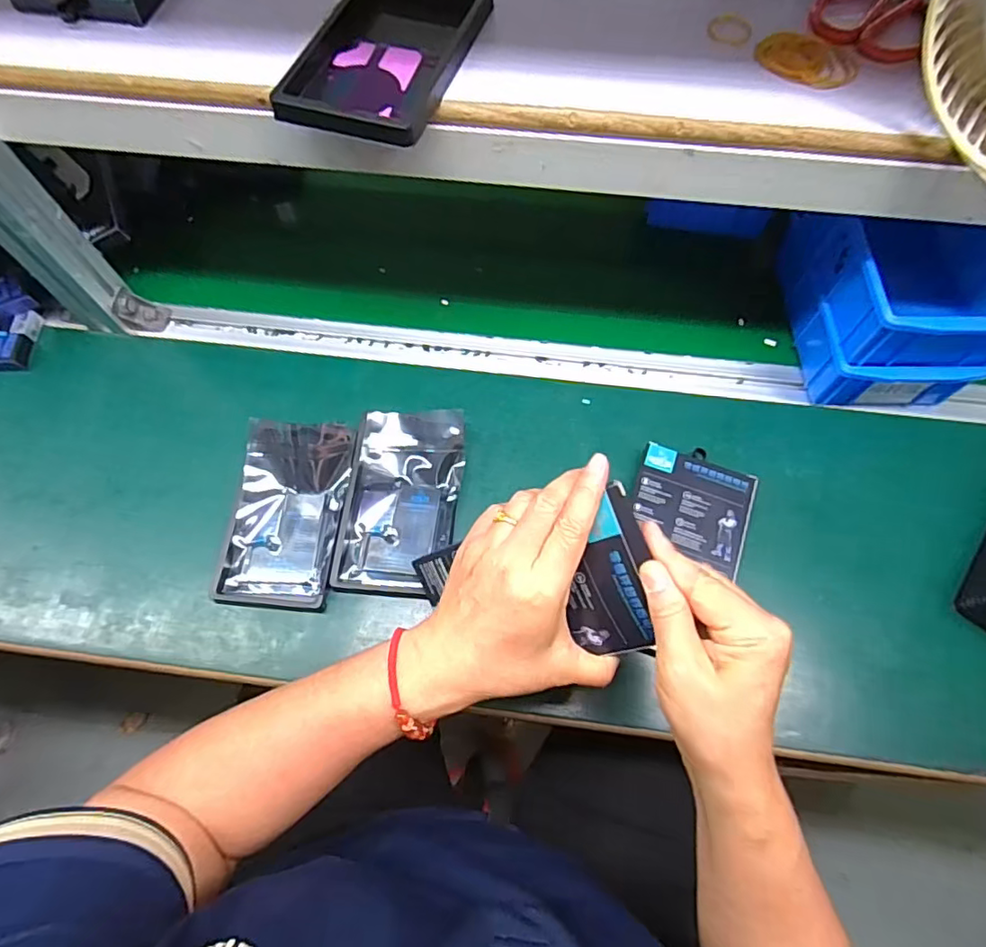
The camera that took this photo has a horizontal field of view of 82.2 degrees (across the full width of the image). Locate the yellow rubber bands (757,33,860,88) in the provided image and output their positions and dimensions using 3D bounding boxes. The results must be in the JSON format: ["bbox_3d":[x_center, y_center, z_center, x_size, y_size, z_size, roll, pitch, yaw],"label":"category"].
[{"bbox_3d":[0.203,-0.267,0.368,0.063,0.010,0.035,28,69,13],"label":"yellow rubber bands"}]

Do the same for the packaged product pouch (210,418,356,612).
[{"bbox_3d":[-0.172,0.032,0.472,0.091,0.023,0.154,5,70,2],"label":"packaged product pouch"}]

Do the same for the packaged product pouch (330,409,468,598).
[{"bbox_3d":[-0.077,0.020,0.474,0.093,0.025,0.155,5,70,2],"label":"packaged product pouch"}]

